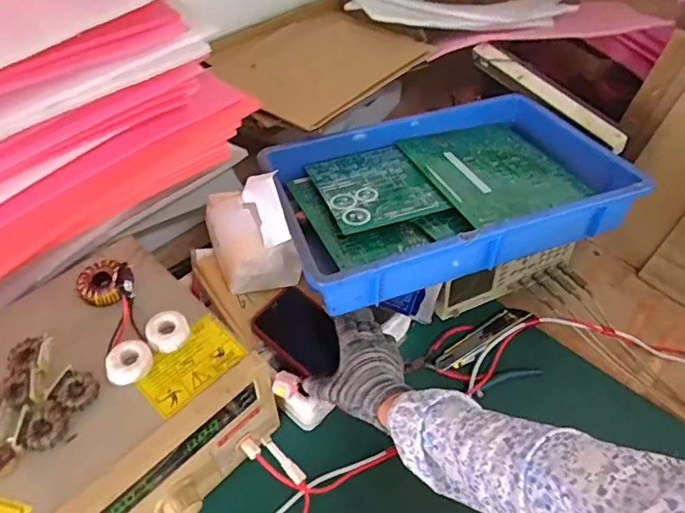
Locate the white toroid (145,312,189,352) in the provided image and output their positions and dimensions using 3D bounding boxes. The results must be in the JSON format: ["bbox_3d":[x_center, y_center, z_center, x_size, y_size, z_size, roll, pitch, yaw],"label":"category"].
[{"bbox_3d":[-0.176,0.077,0.515,0.039,0.016,0.042,0,50,-1],"label":"white toroid"}]

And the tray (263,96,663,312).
[{"bbox_3d":[0.129,-0.102,0.680,0.425,0.078,0.289,-14,52,-13],"label":"tray"}]

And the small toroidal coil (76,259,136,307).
[{"bbox_3d":[-0.254,0.032,0.552,0.053,0.025,0.053,0,50,-1],"label":"small toroidal coil"}]

